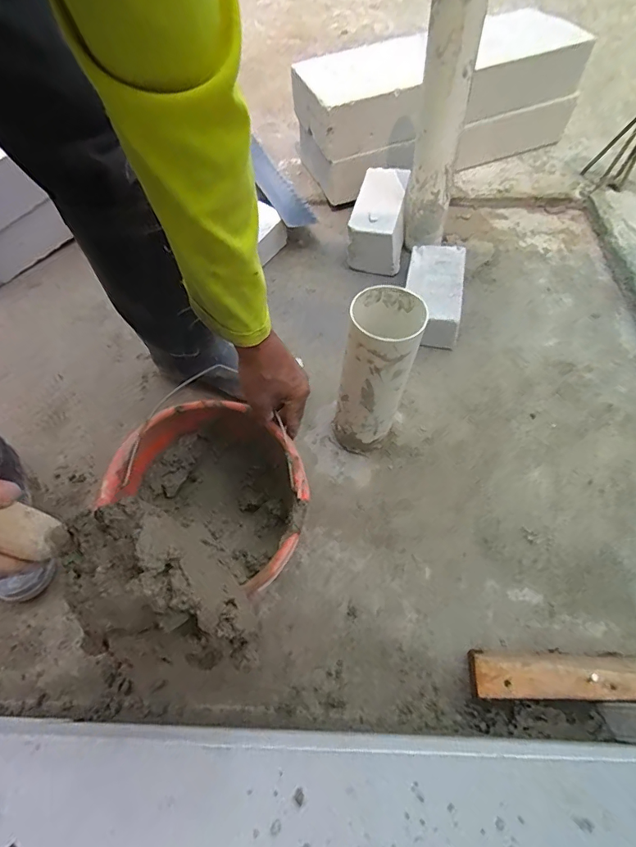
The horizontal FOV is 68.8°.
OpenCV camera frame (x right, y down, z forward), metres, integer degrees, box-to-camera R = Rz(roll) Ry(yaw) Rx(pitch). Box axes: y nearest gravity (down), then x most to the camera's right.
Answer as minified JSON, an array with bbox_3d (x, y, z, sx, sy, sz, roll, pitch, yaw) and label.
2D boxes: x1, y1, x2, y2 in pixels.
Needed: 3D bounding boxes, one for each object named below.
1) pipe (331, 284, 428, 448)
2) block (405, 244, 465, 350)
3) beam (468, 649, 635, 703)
[{"bbox_3d":[0.080,-0.056,0.639,0.084,0.263,0.088,0,57,1],"label":"pipe"},{"bbox_3d":[0.210,-0.237,0.862,0.101,0.071,0.213,10,60,7],"label":"block"},{"bbox_3d":[0.339,0.299,0.543,0.319,0.040,0.054,1,58,2],"label":"beam"}]

